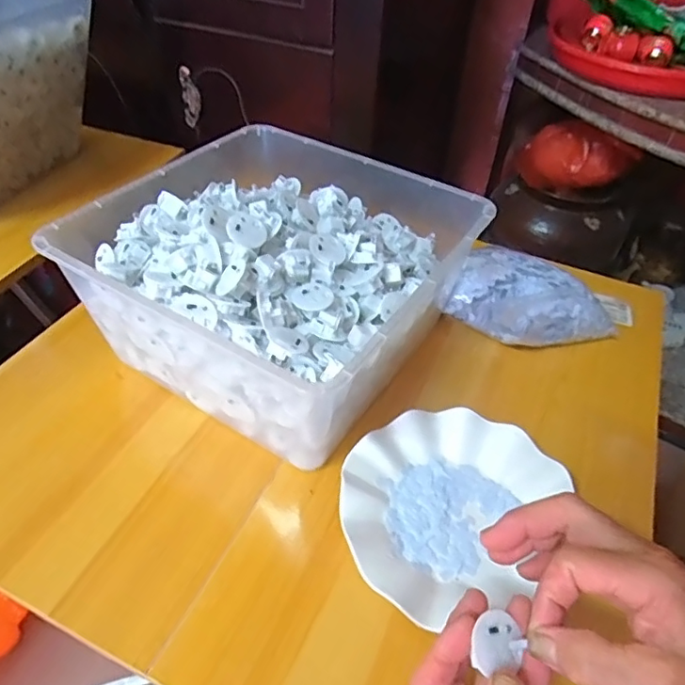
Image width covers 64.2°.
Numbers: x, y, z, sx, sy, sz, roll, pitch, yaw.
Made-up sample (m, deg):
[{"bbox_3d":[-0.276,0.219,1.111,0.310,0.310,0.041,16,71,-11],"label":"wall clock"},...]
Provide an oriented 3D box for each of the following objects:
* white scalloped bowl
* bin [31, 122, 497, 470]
[{"bbox_3d":[0.089,0.126,0.436,0.179,0.025,0.156,-12,47,-15],"label":"white scalloped bowl"},{"bbox_3d":[-0.071,-0.078,0.521,0.325,0.134,0.299,25,49,20],"label":"bin"}]

